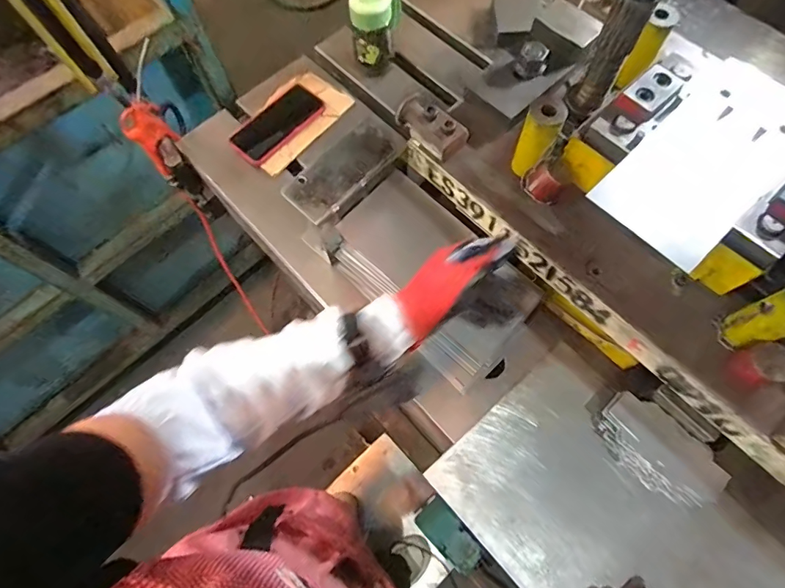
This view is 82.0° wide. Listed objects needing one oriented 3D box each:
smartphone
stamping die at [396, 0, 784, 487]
[{"bbox_3d":[-0.195,-0.286,0.752,0.082,0.017,0.161,40,75,15],"label":"smartphone"},{"bbox_3d":[0.313,-0.113,0.503,0.283,0.235,0.583,-41,73,-13],"label":"stamping die"}]

